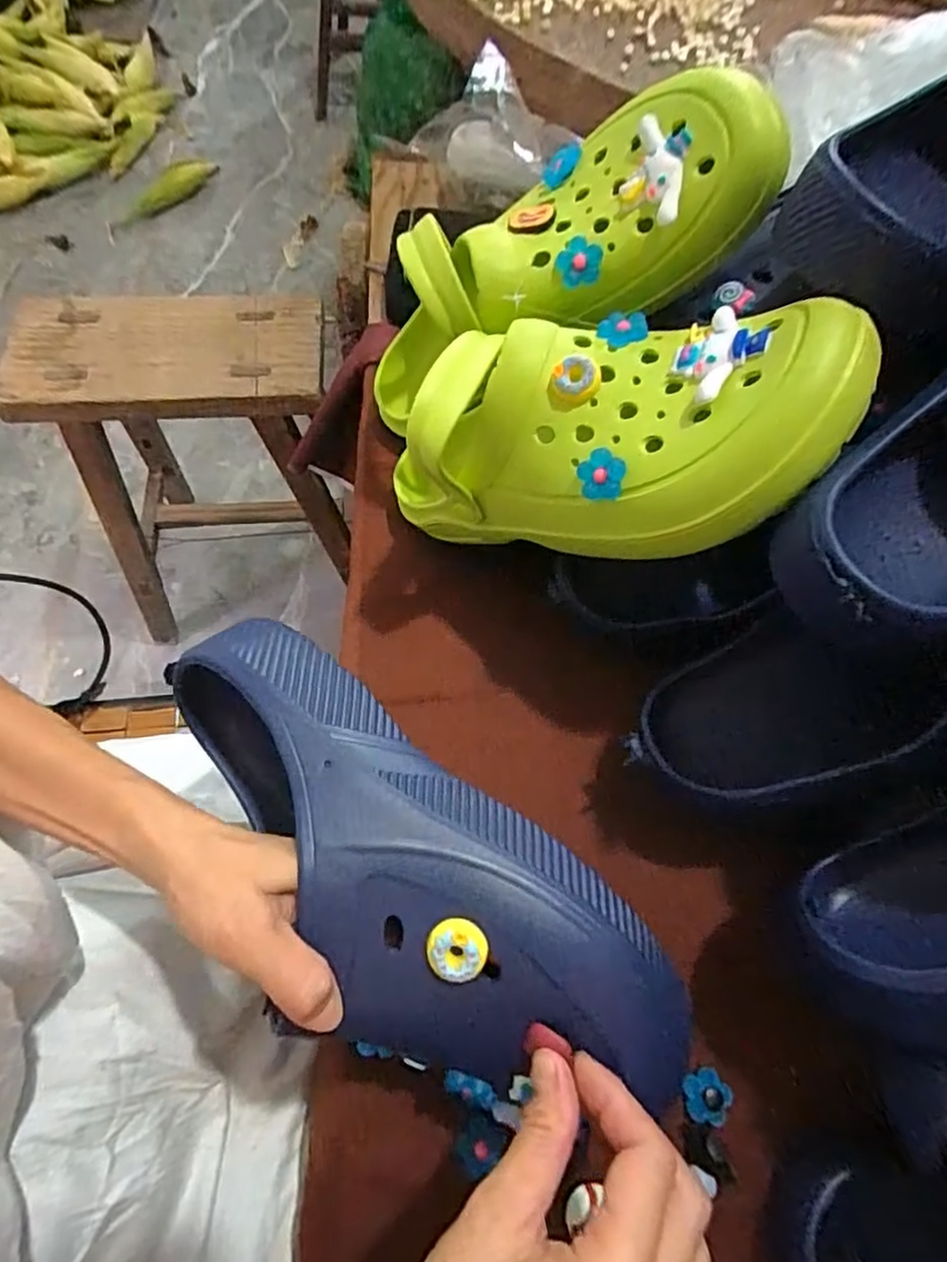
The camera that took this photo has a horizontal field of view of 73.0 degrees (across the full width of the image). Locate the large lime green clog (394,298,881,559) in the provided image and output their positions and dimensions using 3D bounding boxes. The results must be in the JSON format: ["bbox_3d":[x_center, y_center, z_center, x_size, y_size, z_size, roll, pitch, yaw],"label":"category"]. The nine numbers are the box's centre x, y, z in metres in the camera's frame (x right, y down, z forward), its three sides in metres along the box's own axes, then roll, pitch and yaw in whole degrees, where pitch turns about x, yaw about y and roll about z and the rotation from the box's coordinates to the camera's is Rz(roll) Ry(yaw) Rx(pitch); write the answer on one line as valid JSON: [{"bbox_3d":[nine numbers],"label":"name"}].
[{"bbox_3d":[0.041,-0.104,0.346,0.295,0.110,0.104,2,61,37],"label":"large lime green clog"}]

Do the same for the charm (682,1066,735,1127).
[{"bbox_3d":[0.124,0.248,0.340,0.025,0.010,0.025,-6,56,8],"label":"charm"}]

